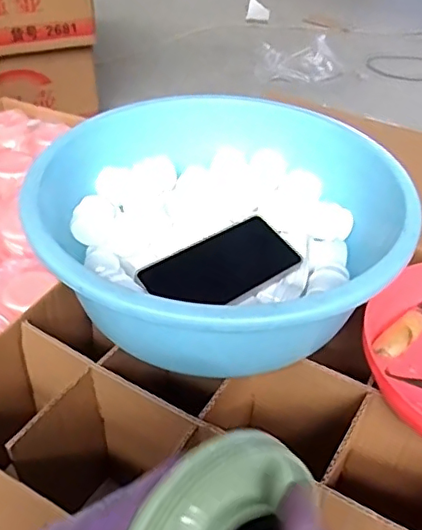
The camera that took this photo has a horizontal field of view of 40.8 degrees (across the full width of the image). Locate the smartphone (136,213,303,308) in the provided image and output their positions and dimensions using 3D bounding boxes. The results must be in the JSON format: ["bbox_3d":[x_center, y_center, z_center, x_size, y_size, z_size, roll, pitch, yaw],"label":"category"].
[{"bbox_3d":[0.012,0.003,0.552,0.154,0.010,0.076,-29,65,-29],"label":"smartphone"}]

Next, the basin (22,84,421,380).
[{"bbox_3d":[0.014,-0.038,0.568,0.344,0.115,0.333,1,42,-1],"label":"basin"}]

